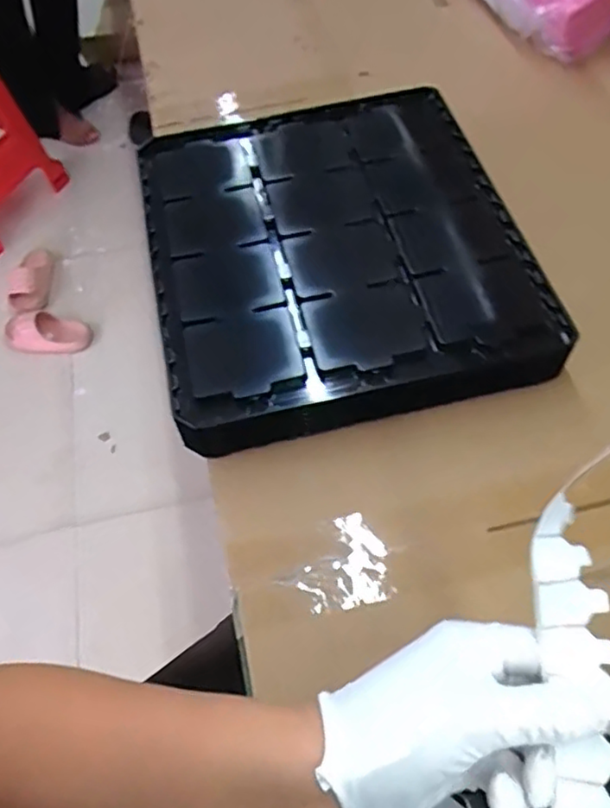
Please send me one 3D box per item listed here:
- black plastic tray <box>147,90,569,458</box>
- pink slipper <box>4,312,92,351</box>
[{"bbox_3d":[0.019,-0.157,0.648,0.358,0.067,0.385,-13,59,-3],"label":"black plastic tray"},{"bbox_3d":[-0.631,-0.174,1.586,0.199,0.058,0.086,8,60,10],"label":"pink slipper"}]

